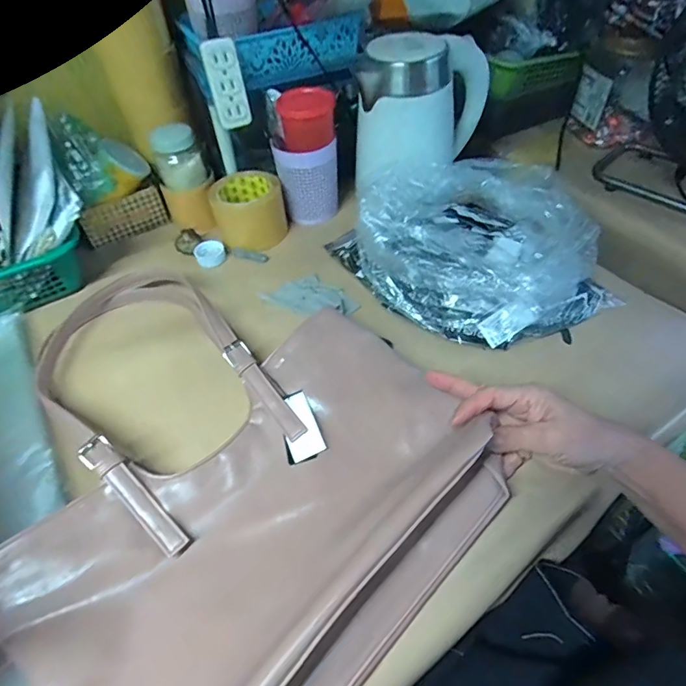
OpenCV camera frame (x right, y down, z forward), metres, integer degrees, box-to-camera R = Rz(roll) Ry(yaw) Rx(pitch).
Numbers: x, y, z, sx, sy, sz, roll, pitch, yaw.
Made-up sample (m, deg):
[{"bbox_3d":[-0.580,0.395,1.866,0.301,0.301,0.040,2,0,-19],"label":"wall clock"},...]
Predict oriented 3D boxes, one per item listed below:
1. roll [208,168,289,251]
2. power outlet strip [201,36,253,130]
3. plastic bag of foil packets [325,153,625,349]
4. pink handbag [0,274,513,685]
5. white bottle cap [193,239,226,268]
[{"bbox_3d":[-0.134,-0.192,0.667,0.100,0.073,0.100,-2,49,2],"label":"roll"},{"bbox_3d":[-0.147,-0.329,0.582,0.044,0.097,0.018,-15,50,-9],"label":"power outlet strip"},{"bbox_3d":[0.156,-0.122,0.550,0.240,0.112,0.280,-29,54,-20],"label":"plastic bag of foil packets"},{"bbox_3d":[-0.130,0.091,0.440,0.474,0.045,0.380,36,60,29],"label":"pink handbag"},{"bbox_3d":[-0.188,-0.127,0.650,0.042,0.016,0.043,-2,49,2],"label":"white bottle cap"}]

